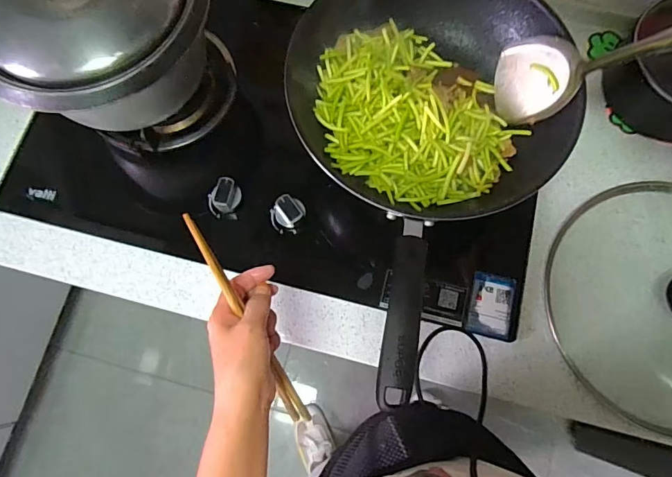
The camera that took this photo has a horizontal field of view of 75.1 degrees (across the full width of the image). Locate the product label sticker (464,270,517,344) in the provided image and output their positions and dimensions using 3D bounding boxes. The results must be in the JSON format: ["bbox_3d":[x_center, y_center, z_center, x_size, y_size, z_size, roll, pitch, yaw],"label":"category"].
[{"bbox_3d":[0.208,0.088,0.575,0.062,0.008,0.084,12,75,4],"label":"product label sticker"}]

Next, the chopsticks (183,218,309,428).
[{"bbox_3d":[-0.079,0.086,0.408,0.016,0.013,0.244,-27,112,-6],"label":"chopsticks"}]

